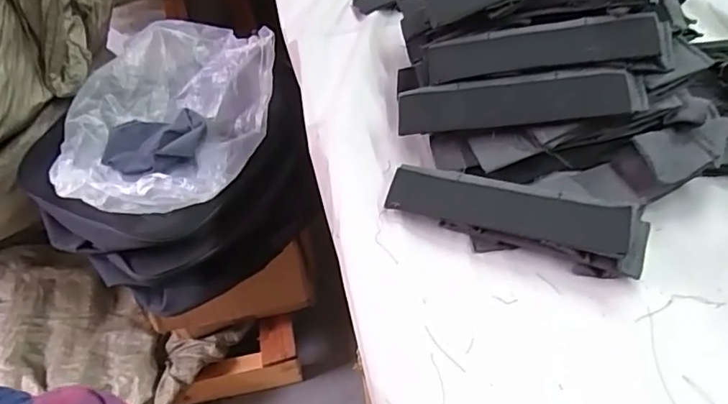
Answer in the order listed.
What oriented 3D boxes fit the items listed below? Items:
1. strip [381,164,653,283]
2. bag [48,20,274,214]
[{"bbox_3d":[0.113,0.013,0.430,0.193,0.020,0.053,13,79,24],"label":"strip"},{"bbox_3d":[-0.340,-0.155,0.937,0.330,0.120,0.395,12,50,17],"label":"bag"}]

